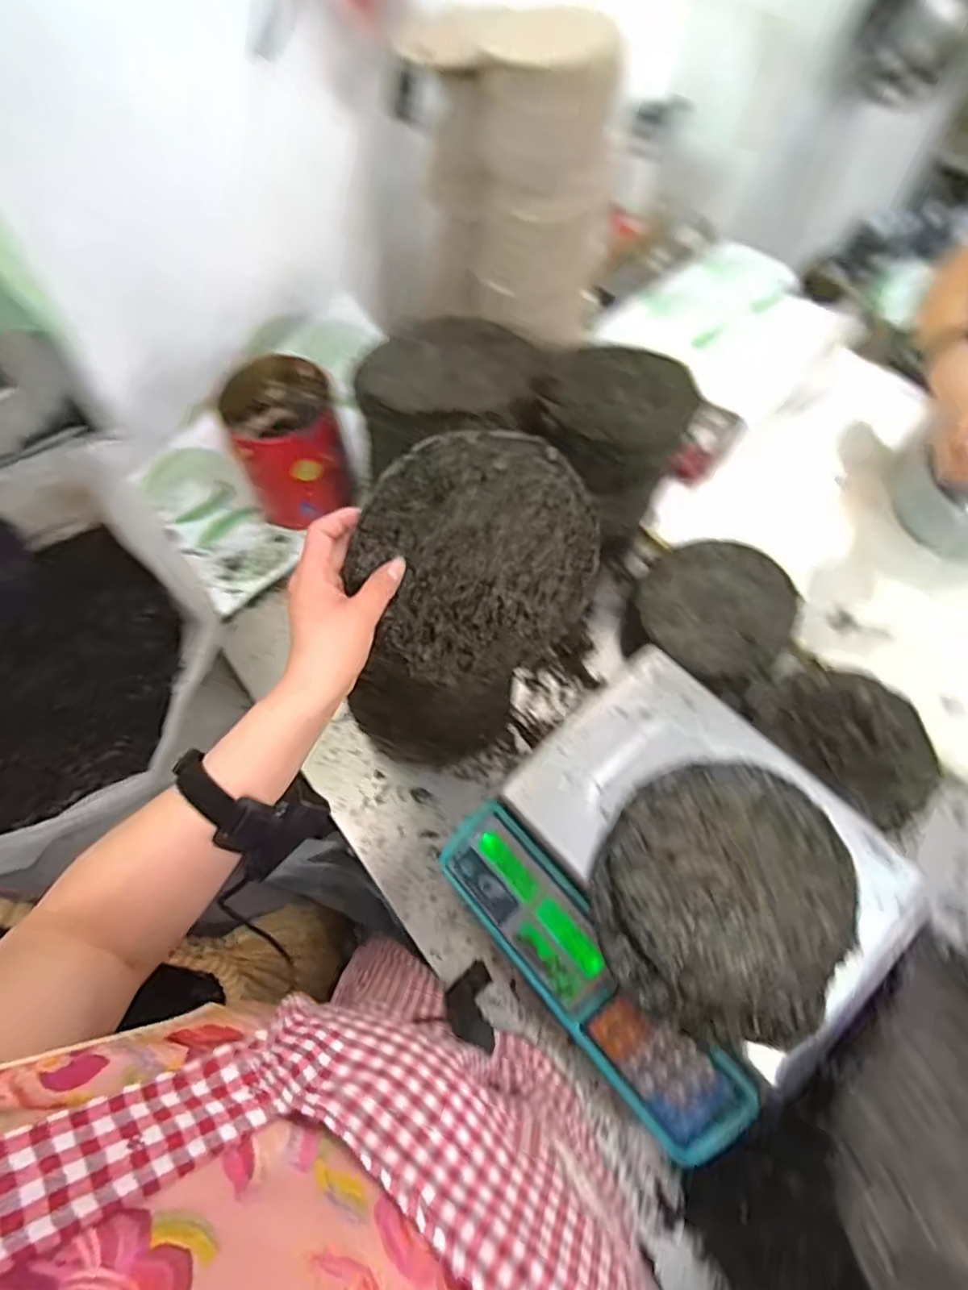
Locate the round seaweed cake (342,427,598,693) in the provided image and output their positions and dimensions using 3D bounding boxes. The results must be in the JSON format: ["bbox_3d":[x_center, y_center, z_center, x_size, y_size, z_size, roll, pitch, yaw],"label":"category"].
[{"bbox_3d":[-0.003,-0.060,0.474,0.188,0.193,0.010,-48,32,11],"label":"round seaweed cake"}]

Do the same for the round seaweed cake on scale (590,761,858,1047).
[{"bbox_3d":[0.201,0.207,0.524,0.194,0.028,0.213,0,60,0],"label":"round seaweed cake on scale"}]

